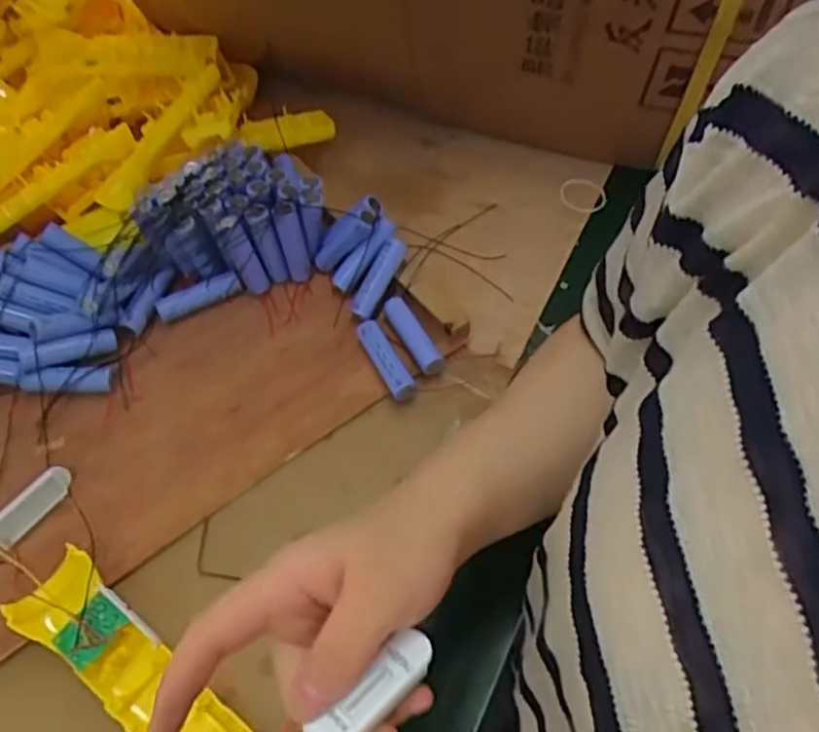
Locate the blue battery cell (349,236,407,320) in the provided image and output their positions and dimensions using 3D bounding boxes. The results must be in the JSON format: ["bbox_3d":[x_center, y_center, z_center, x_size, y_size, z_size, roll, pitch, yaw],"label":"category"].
[{"bbox_3d":[-0.024,-0.067,0.548,0.018,0.018,0.066,27,83,17],"label":"blue battery cell"}]

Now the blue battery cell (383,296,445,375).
[{"bbox_3d":[0.003,-0.023,0.532,0.017,0.017,0.068,-26,61,-15],"label":"blue battery cell"}]

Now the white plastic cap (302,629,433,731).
[{"bbox_3d":[-0.013,0.129,0.282,0.017,0.006,0.058,39,54,22],"label":"white plastic cap"}]

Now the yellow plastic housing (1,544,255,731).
[{"bbox_3d":[-0.155,0.171,0.398,0.156,0.016,0.048,40,66,11],"label":"yellow plastic housing"}]

